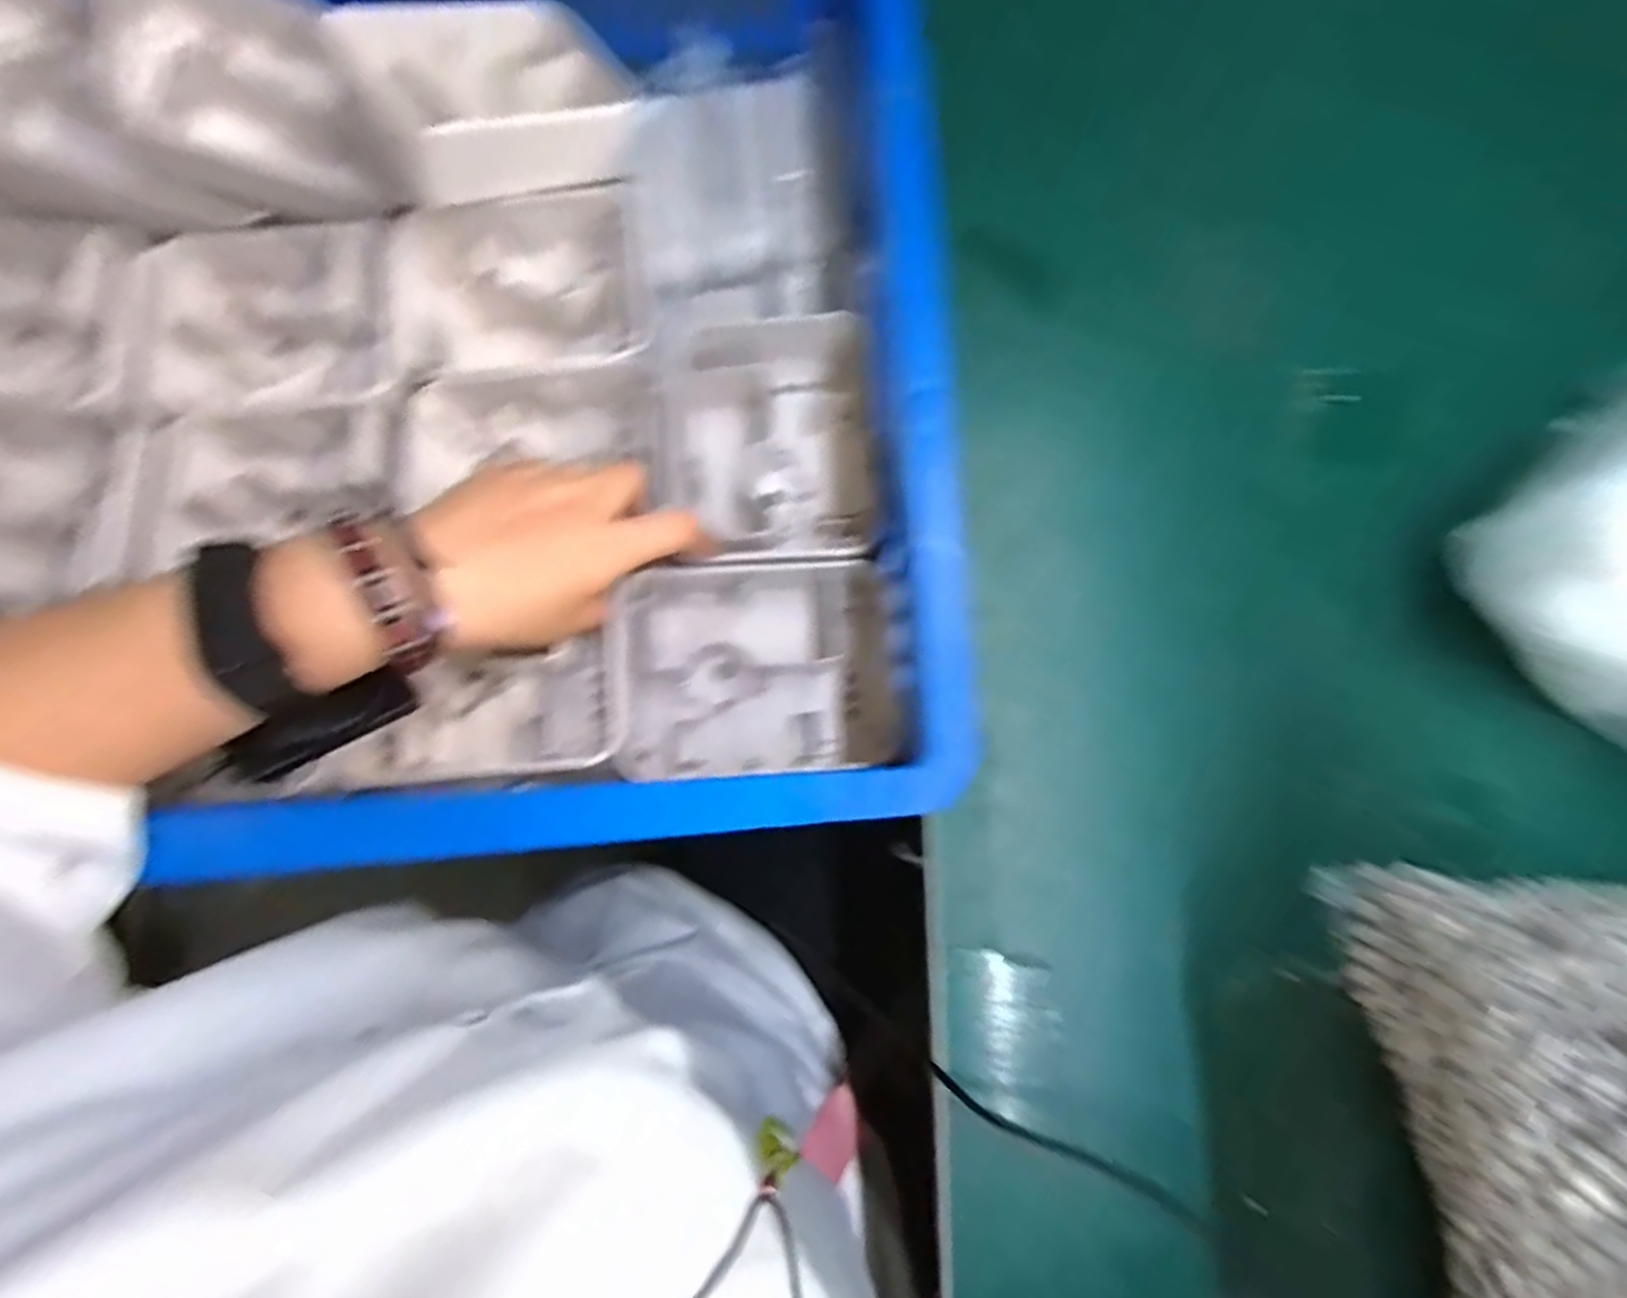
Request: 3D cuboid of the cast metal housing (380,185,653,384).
[{"bbox_3d":[-0.160,-0.191,0.411,0.132,0.031,0.096,-8,79,-3],"label":"cast metal housing"}]

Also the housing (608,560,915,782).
[{"bbox_3d":[-0.024,0.008,0.375,0.138,0.043,0.102,-4,79,-2],"label":"housing"}]

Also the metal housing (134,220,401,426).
[{"bbox_3d":[-0.289,-0.171,0.413,0.140,0.037,0.104,-11,79,-3],"label":"metal housing"}]

